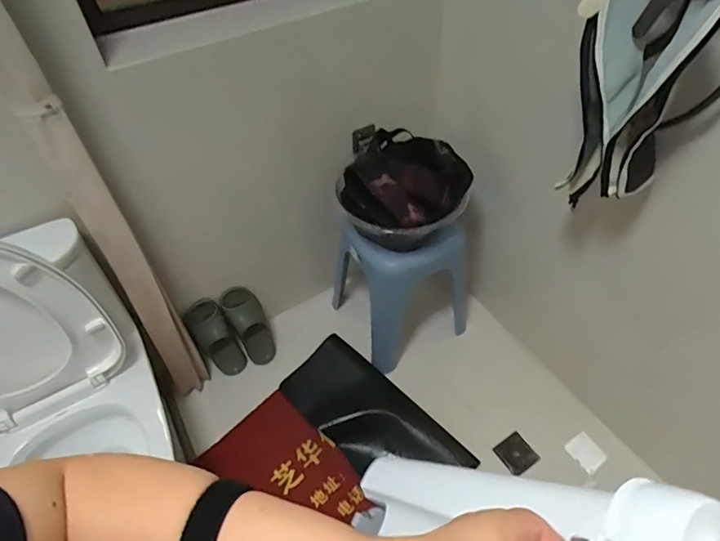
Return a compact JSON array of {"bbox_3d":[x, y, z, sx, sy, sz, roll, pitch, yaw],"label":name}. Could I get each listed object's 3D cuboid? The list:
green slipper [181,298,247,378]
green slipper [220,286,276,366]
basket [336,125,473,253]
[{"bbox_3d":[-0.457,0.220,1.496,0.121,0.286,0.071,-28,27,-12],"label":"green slipper"},{"bbox_3d":[-0.351,0.186,1.520,0.113,0.283,0.075,-30,23,-22],"label":"green slipper"},{"bbox_3d":[0.117,-0.244,1.270,0.343,0.150,0.353,-1,49,1],"label":"basket"}]

